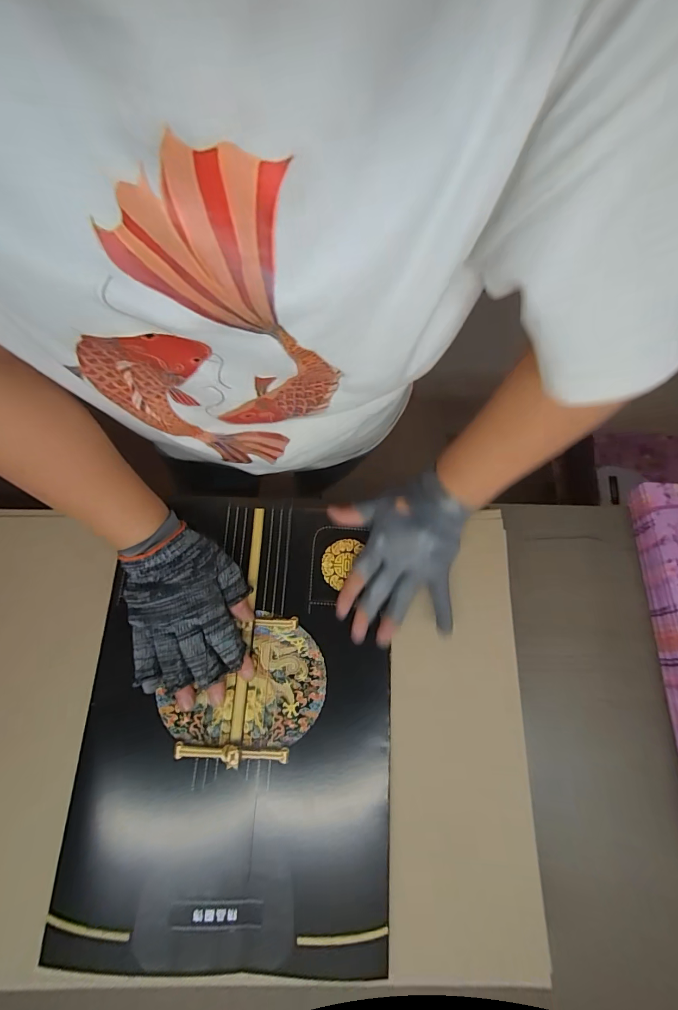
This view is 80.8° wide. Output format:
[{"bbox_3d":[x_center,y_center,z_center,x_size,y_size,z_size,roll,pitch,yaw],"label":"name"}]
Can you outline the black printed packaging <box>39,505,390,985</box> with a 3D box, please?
[{"bbox_3d":[-0.094,0.193,0.378,0.280,0.012,0.387,3,73,1],"label":"black printed packaging"}]

